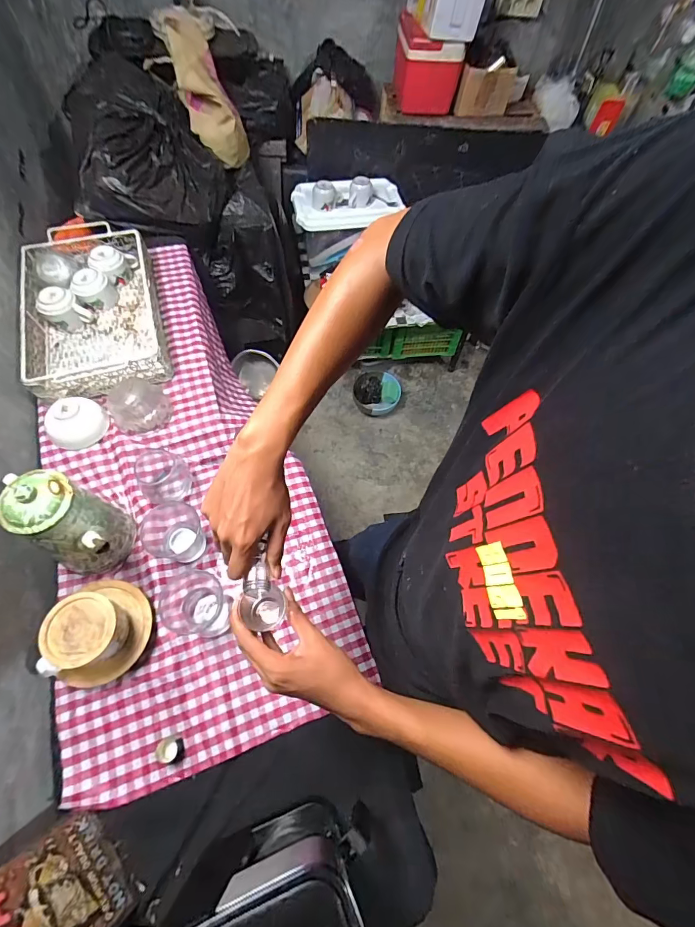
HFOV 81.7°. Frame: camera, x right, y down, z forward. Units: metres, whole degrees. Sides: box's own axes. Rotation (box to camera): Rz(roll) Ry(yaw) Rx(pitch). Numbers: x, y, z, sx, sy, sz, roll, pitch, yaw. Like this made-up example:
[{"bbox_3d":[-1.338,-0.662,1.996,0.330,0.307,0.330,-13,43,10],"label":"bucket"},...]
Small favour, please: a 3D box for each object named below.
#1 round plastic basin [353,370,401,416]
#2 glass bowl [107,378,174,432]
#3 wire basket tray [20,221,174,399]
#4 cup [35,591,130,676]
[{"bbox_3d":[0.130,-0.308,1.772,0.199,0.133,0.166,9,62,1],"label":"round plastic basin"},{"bbox_3d":[-0.421,-0.119,0.814,0.113,0.068,0.096,-38,71,-20],"label":"glass bowl"},{"bbox_3d":[-0.580,-0.349,0.908,0.275,0.081,0.444,-16,65,-12],"label":"wire basket tray"},{"bbox_3d":[-0.387,0.253,0.610,0.116,0.068,0.099,-9,64,-8],"label":"cup"}]

